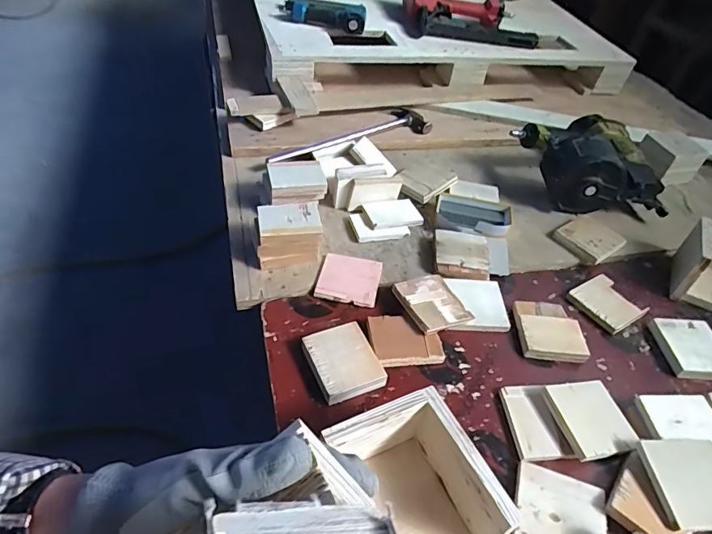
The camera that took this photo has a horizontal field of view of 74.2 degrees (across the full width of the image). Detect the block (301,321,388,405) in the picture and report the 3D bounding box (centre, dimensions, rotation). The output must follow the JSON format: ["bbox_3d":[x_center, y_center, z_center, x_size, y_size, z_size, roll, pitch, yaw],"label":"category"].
[{"bbox_3d":[-0.017,0.117,0.588,0.077,0.020,0.095,-17,50,-22],"label":"block"}]

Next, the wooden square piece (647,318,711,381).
[{"bbox_3d":[0.475,0.114,0.663,0.080,0.021,0.095,2,46,-4],"label":"wooden square piece"}]

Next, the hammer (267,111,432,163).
[{"bbox_3d":[-0.008,-0.257,0.936,0.358,0.025,0.070,-21,52,-25],"label":"hammer"}]

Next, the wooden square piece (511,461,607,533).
[{"bbox_3d":[0.211,0.259,0.488,0.088,0.012,0.092,19,47,12],"label":"wooden square piece"}]

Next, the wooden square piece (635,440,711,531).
[{"bbox_3d":[0.365,0.232,0.505,0.095,0.016,0.089,0,46,-6],"label":"wooden square piece"}]

